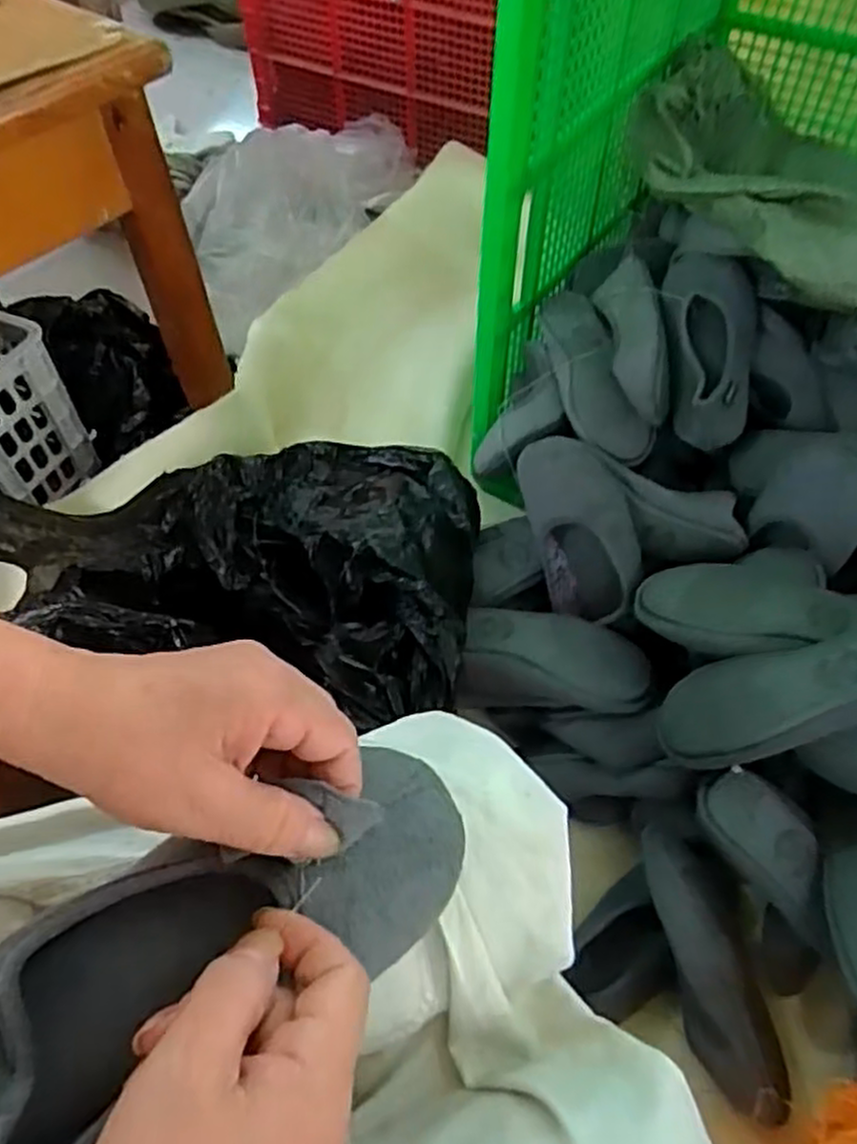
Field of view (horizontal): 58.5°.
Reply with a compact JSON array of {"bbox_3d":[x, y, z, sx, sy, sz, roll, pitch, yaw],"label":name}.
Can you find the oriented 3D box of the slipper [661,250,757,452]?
[{"bbox_3d":[0.292,-0.239,0.813,0.107,0.063,0.221,13,56,9],"label":"slipper"}]

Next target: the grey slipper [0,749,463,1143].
[{"bbox_3d":[-0.093,0.150,0.293,0.237,0.051,0.087,-25,58,-13],"label":"grey slipper"}]

